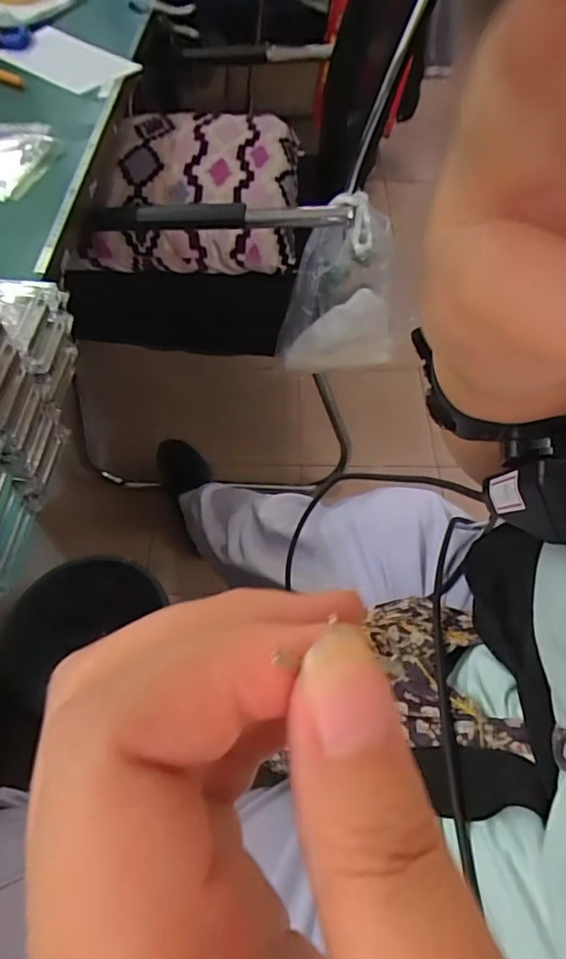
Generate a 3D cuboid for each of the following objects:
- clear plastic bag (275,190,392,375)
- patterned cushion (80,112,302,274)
[{"bbox_3d":[0.075,-0.233,0.724,0.164,0.251,0.061,7,57,4],"label":"clear plastic bag"},{"bbox_3d":[-0.115,-0.385,0.736,0.259,0.106,0.237,3,56,1],"label":"patterned cushion"}]

